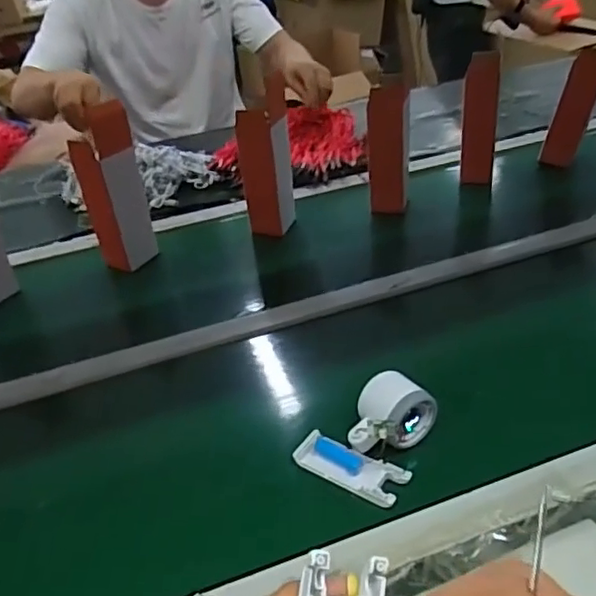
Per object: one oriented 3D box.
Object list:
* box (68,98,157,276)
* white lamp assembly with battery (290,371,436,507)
[{"bbox_3d":[-0.265,-0.153,0.871,0.054,0.229,0.070,17,41,30],"label":"box"},{"bbox_3d":[0.063,0.118,0.562,0.102,0.046,0.104,18,41,31],"label":"white lamp assembly with battery"}]

